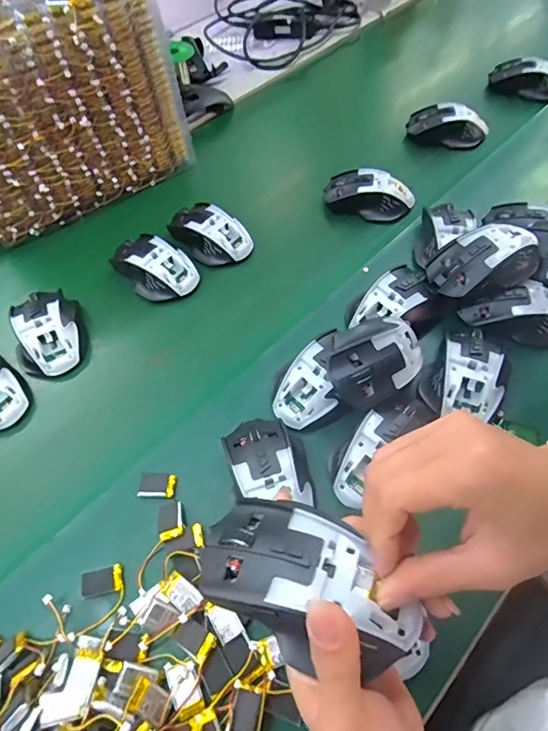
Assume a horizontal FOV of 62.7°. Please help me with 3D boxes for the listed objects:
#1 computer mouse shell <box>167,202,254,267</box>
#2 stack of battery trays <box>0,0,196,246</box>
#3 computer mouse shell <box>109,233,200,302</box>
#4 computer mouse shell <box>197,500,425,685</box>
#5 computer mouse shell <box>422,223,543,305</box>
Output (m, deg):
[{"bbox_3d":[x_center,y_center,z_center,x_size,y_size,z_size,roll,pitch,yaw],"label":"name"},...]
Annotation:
[{"bbox_3d":[-0.083,-0.170,0.575,0.109,0.038,0.062,35,66,23],"label":"computer mouse shell"},{"bbox_3d":[-0.314,-0.367,0.598,0.312,0.228,0.250,-30,60,-15],"label":"stack of battery trays"},{"bbox_3d":[-0.144,-0.120,0.547,0.098,0.038,0.069,38,67,24],"label":"computer mouse shell"},{"bbox_3d":[0.017,0.108,0.228,0.112,0.029,0.065,29,63,20],"label":"computer mouse shell"},{"bbox_3d":[0.223,-0.111,0.468,0.112,0.040,0.066,-13,57,-5],"label":"computer mouse shell"}]

